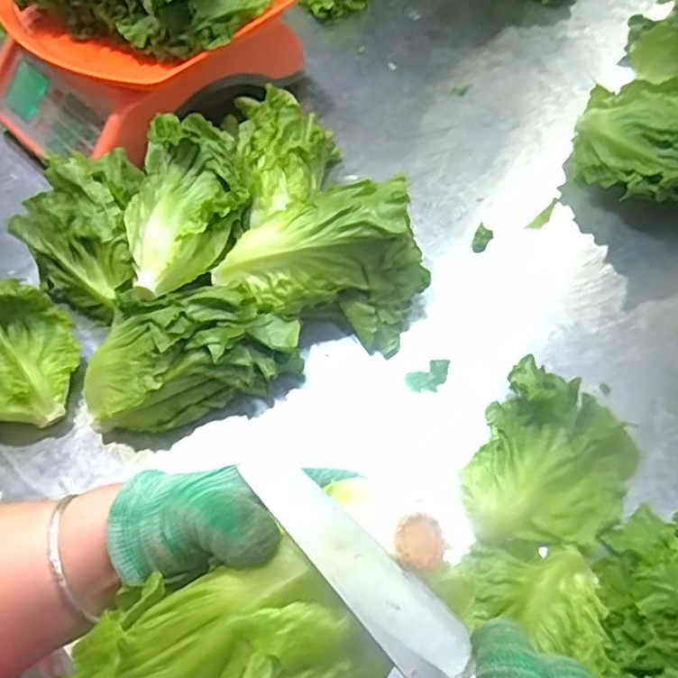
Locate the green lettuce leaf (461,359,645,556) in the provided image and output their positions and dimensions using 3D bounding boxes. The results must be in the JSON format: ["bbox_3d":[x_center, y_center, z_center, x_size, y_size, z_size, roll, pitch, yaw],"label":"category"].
[{"bbox_3d":[0.154,0.090,0.457,0.108,0.055,0.125,22,62,17],"label":"green lettuce leaf"}]

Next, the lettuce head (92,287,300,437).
[{"bbox_3d":[-0.122,0.012,0.510,0.170,0.083,0.091,-27,60,-12],"label":"lettuce head"}]

